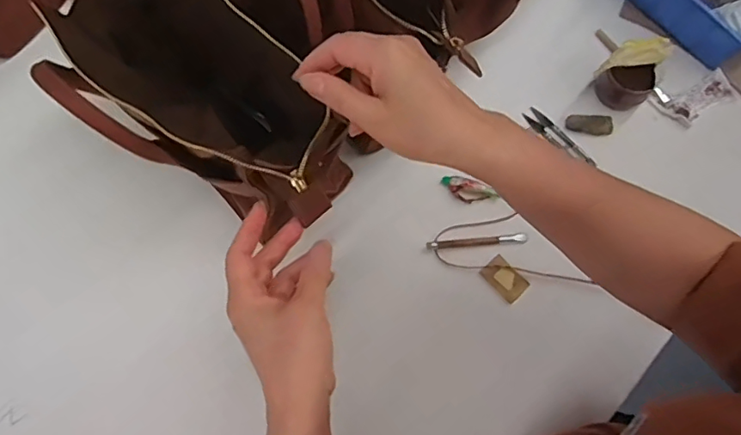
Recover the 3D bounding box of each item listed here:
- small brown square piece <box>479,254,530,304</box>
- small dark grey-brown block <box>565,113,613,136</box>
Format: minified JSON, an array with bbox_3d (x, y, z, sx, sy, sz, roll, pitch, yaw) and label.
[{"bbox_3d":[0.142,0.064,0.576,0.030,0.005,0.046,-40,77,-14],"label":"small brown square piece"},{"bbox_3d":[0.260,-0.110,0.642,0.052,0.008,0.023,2,71,-1],"label":"small dark grey-brown block"}]

